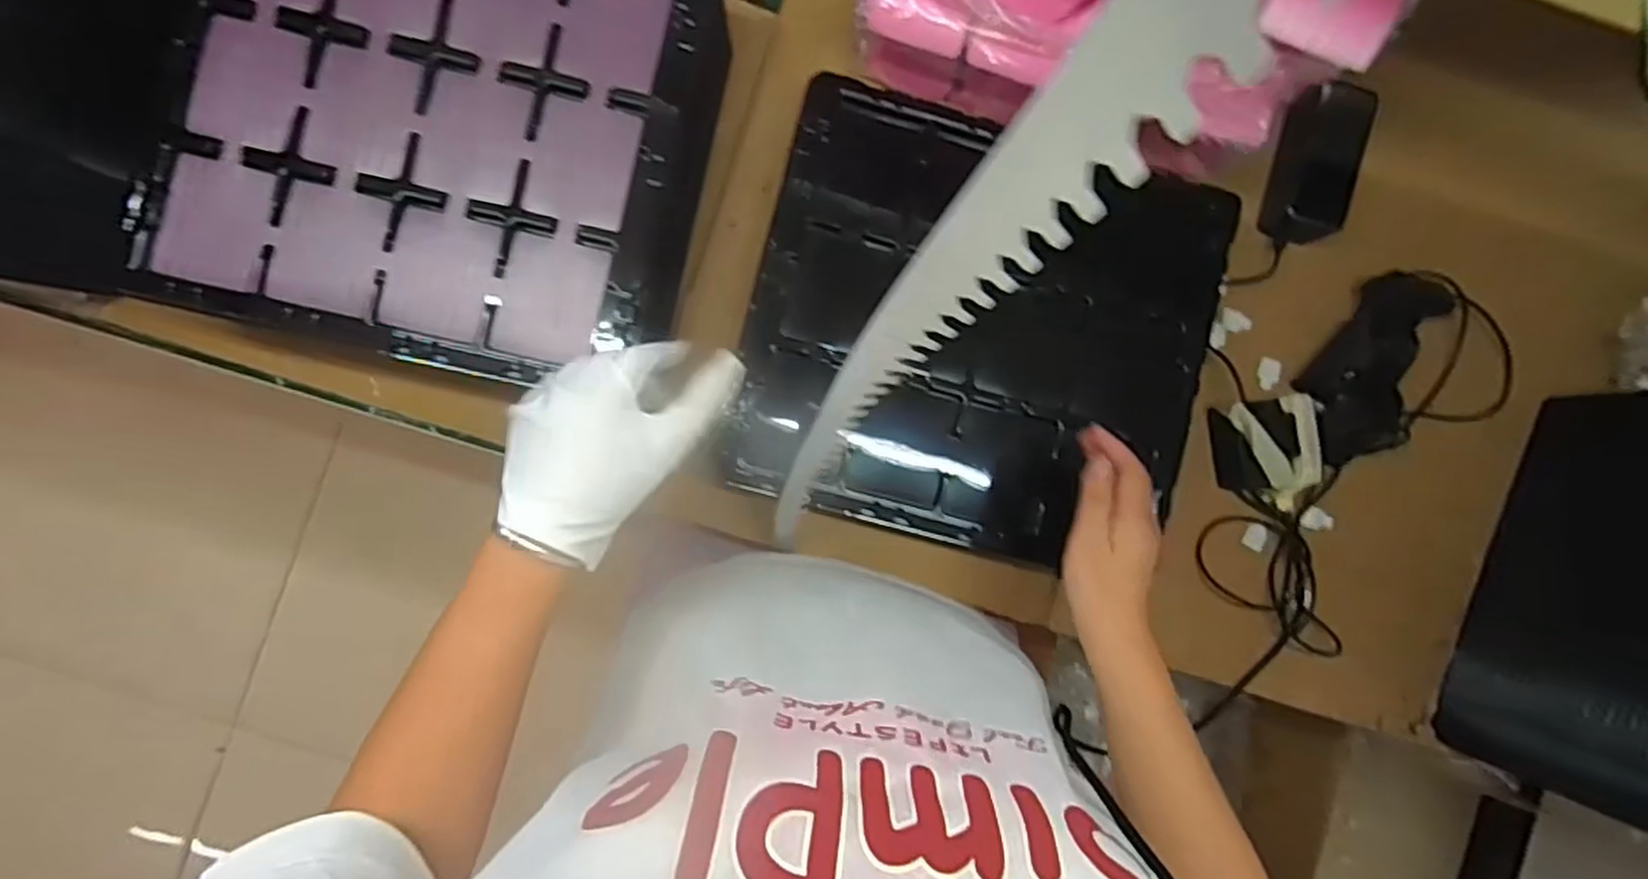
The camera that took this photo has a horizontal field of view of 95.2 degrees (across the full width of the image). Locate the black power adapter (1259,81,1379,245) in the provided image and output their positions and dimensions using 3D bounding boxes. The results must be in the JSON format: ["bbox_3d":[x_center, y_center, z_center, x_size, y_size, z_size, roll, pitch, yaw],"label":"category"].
[{"bbox_3d":[0.444,-0.247,0.678,0.058,0.046,0.136,11,88,-3],"label":"black power adapter"}]

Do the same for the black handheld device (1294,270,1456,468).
[{"bbox_3d":[0.497,-0.063,0.674,0.090,0.034,0.176,33,87,-2],"label":"black handheld device"}]

